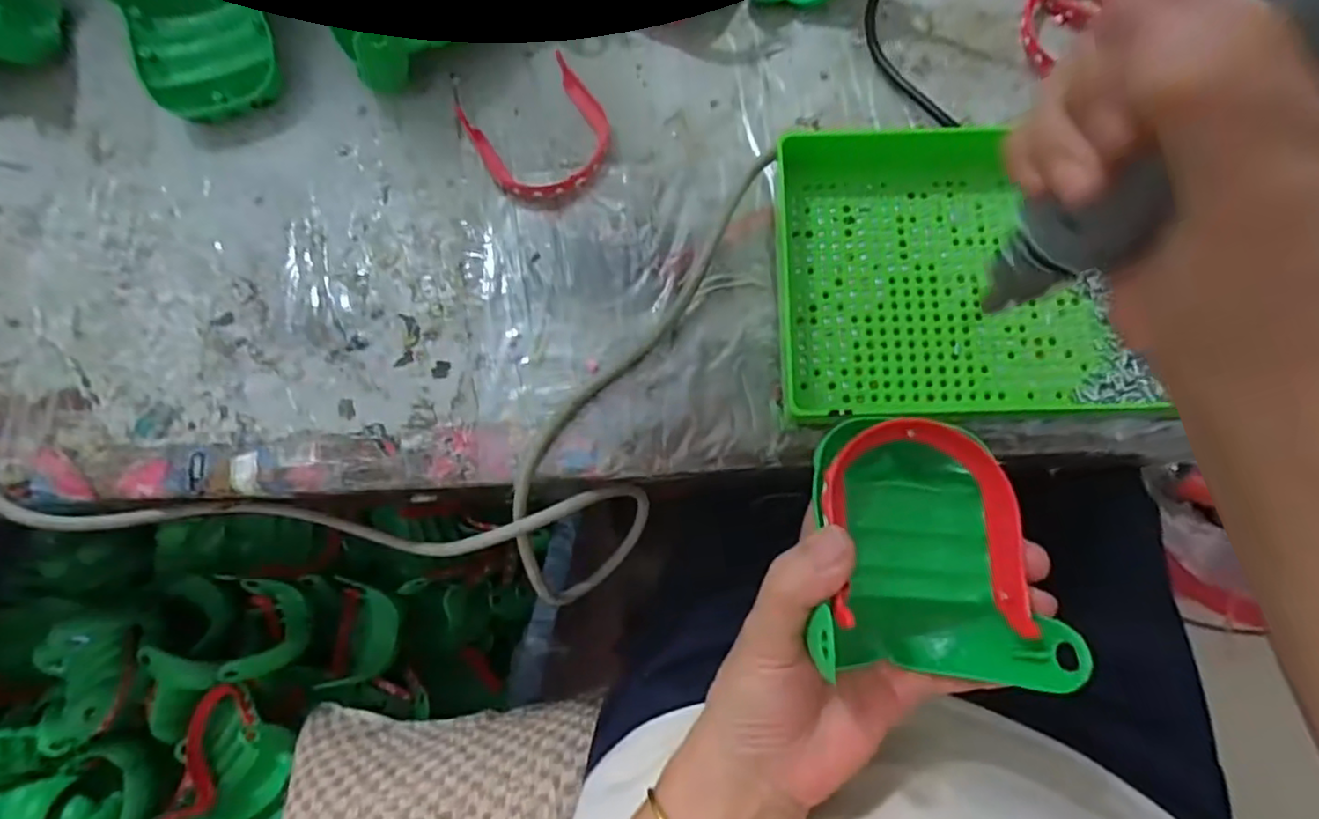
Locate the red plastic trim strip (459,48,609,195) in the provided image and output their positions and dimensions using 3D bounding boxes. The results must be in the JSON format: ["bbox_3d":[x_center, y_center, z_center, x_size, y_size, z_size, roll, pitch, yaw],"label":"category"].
[{"bbox_3d":[-0.067,-0.160,0.367,0.075,0.006,0.079,-34,78,-7],"label":"red plastic trim strip"}]

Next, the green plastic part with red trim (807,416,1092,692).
[{"bbox_3d":[0.101,0.056,0.254,0.078,0.053,0.099,-3,76,1],"label":"green plastic part with red trim"}]

